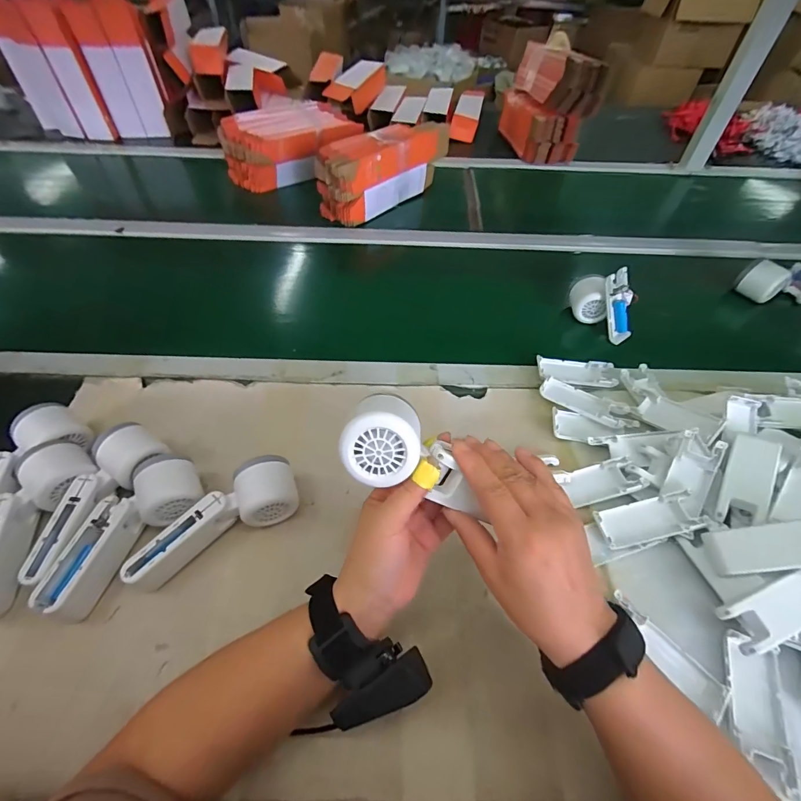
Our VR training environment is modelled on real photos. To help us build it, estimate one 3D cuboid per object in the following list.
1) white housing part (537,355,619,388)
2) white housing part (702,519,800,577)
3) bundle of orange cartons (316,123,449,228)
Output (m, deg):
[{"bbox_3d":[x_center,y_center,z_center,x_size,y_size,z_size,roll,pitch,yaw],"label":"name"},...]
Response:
[{"bbox_3d":[0.245,-0.040,0.559,0.106,0.012,0.043,5,52,2],"label":"white housing part"},{"bbox_3d":[0.348,0.136,0.373,0.103,0.014,0.040,-21,46,28],"label":"white housing part"},{"bbox_3d":[-0.035,-0.460,0.797,0.097,0.115,0.278,38,60,25],"label":"bundle of orange cartons"}]

